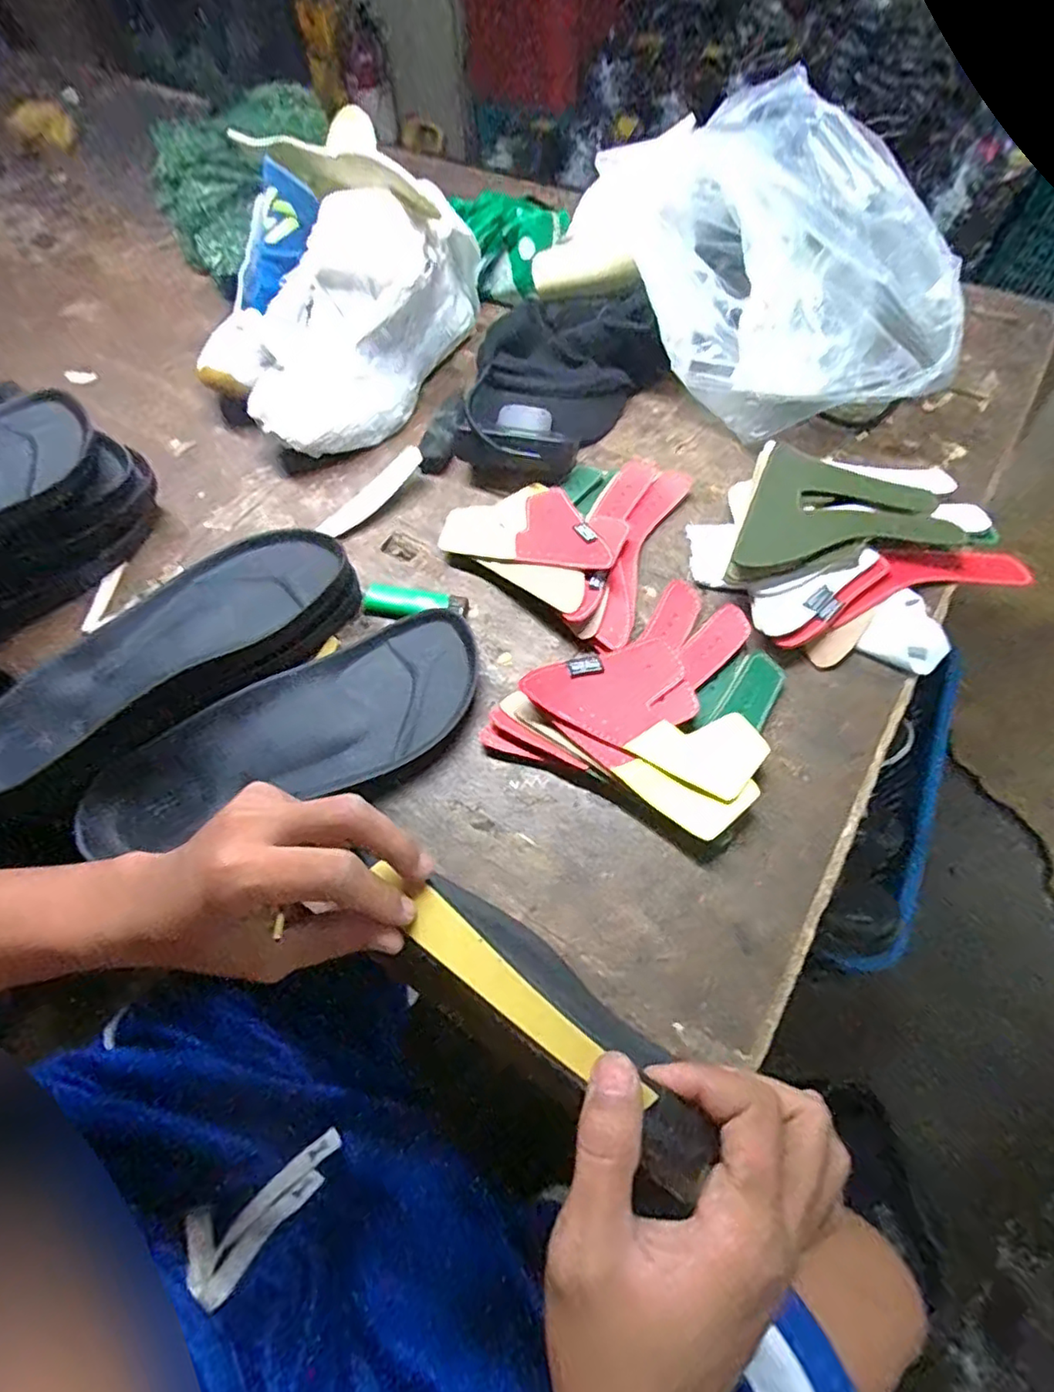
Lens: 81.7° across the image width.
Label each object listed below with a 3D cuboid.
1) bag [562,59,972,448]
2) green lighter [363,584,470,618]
[{"bbox_3d":[0.196,-0.360,0.526,0.166,0.168,0.324,-27,63,-11],"label":"bag"},{"bbox_3d":[-0.087,-0.072,0.476,0.082,0.017,0.025,11,63,10],"label":"green lighter"}]

